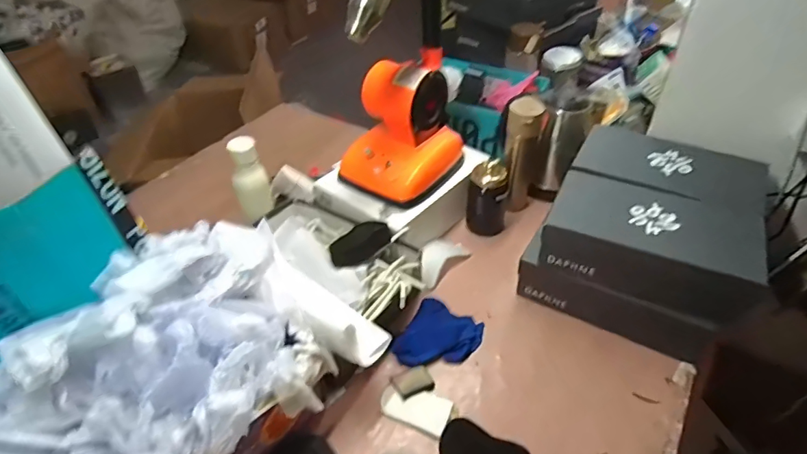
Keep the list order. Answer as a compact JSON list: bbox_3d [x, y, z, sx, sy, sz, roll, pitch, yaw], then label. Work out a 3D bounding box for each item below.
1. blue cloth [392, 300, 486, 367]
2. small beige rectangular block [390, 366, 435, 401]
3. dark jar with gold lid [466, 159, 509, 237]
[{"bbox_3d":[0.058,0.183,0.811,0.113,0.027,0.124,26,48,27],"label":"blue cloth"},{"bbox_3d":[0.016,0.240,0.762,0.063,0.014,0.047,-19,45,-19],"label":"small beige rectangular block"},{"bbox_3d":[0.171,-0.066,0.983,0.078,0.163,0.072,-1,42,1],"label":"dark jar with gold lid"}]

